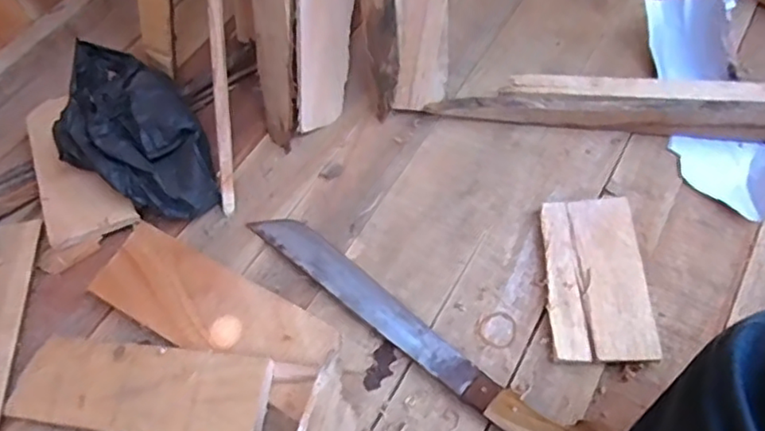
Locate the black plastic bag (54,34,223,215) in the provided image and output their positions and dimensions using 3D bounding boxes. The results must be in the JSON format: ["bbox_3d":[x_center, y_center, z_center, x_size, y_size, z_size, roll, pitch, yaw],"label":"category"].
[{"bbox_3d":[-0.295,-0.095,0.743,0.148,0.100,0.259,-28,59,-12],"label":"black plastic bag"}]

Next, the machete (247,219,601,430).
[{"bbox_3d":[0.025,0.108,0.629,0.418,0.026,0.054,33,66,23],"label":"machete"}]

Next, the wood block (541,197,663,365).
[{"bbox_3d":[0.216,0.062,0.646,0.097,0.016,0.176,-1,57,4],"label":"wood block"}]

